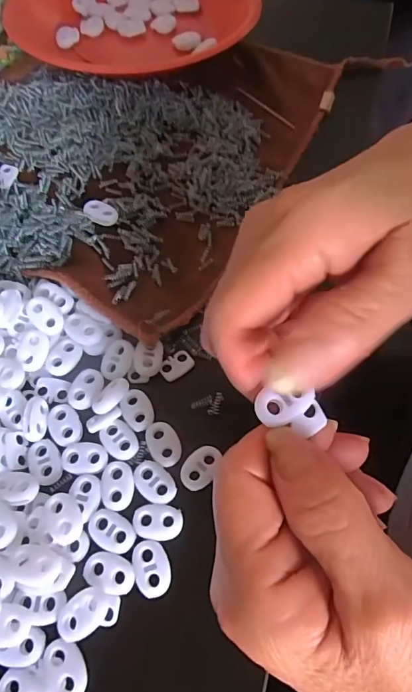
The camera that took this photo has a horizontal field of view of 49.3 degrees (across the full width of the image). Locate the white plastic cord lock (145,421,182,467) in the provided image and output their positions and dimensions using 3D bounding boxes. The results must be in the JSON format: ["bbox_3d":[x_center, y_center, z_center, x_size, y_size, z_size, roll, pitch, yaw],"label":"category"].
[{"bbox_3d":[-0.021,0.047,0.221,0.016,0.004,0.023,-21,65,-11],"label":"white plastic cord lock"}]

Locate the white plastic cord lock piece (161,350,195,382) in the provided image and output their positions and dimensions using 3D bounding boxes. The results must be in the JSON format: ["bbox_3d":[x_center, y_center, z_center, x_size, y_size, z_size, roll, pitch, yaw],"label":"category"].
[{"bbox_3d":[-0.016,0.010,0.243,0.019,0.004,0.013,-35,68,-17],"label":"white plastic cord lock piece"}]

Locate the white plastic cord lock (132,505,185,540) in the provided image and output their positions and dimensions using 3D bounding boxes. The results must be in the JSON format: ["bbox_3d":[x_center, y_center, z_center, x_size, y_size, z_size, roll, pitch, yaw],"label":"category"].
[{"bbox_3d":[-0.022,0.080,0.204,0.022,0.004,0.015,8,63,4],"label":"white plastic cord lock"}]

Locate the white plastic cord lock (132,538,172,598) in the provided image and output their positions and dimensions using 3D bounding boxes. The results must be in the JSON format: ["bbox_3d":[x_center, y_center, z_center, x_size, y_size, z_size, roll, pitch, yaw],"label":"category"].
[{"bbox_3d":[-0.024,0.097,0.196,0.015,0.004,0.023,-18,65,-9],"label":"white plastic cord lock"}]

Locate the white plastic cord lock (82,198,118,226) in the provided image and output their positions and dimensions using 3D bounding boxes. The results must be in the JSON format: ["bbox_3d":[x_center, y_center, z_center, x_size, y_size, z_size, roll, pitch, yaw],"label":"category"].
[{"bbox_3d":[-0.067,-0.084,0.285,0.023,0.008,0.014,16,64,7],"label":"white plastic cord lock"}]

